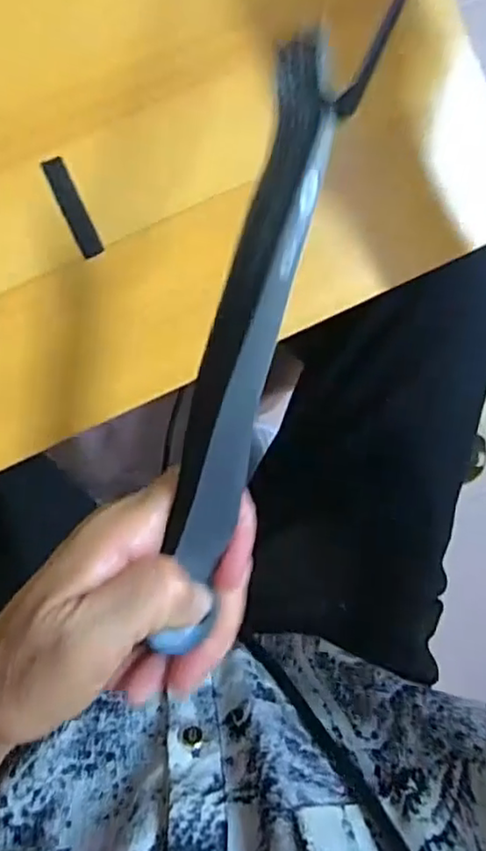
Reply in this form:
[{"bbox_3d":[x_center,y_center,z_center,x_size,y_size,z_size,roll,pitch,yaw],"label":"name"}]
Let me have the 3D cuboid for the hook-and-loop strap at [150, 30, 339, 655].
[{"bbox_3d":[-0.002,-0.013,0.196,0.021,0.012,0.187,12,106,-7],"label":"hook-and-loop strap"}]

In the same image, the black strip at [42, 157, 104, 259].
[{"bbox_3d":[-0.080,-0.102,0.295,0.010,0.004,0.046,-24,99,-2],"label":"black strip"}]

